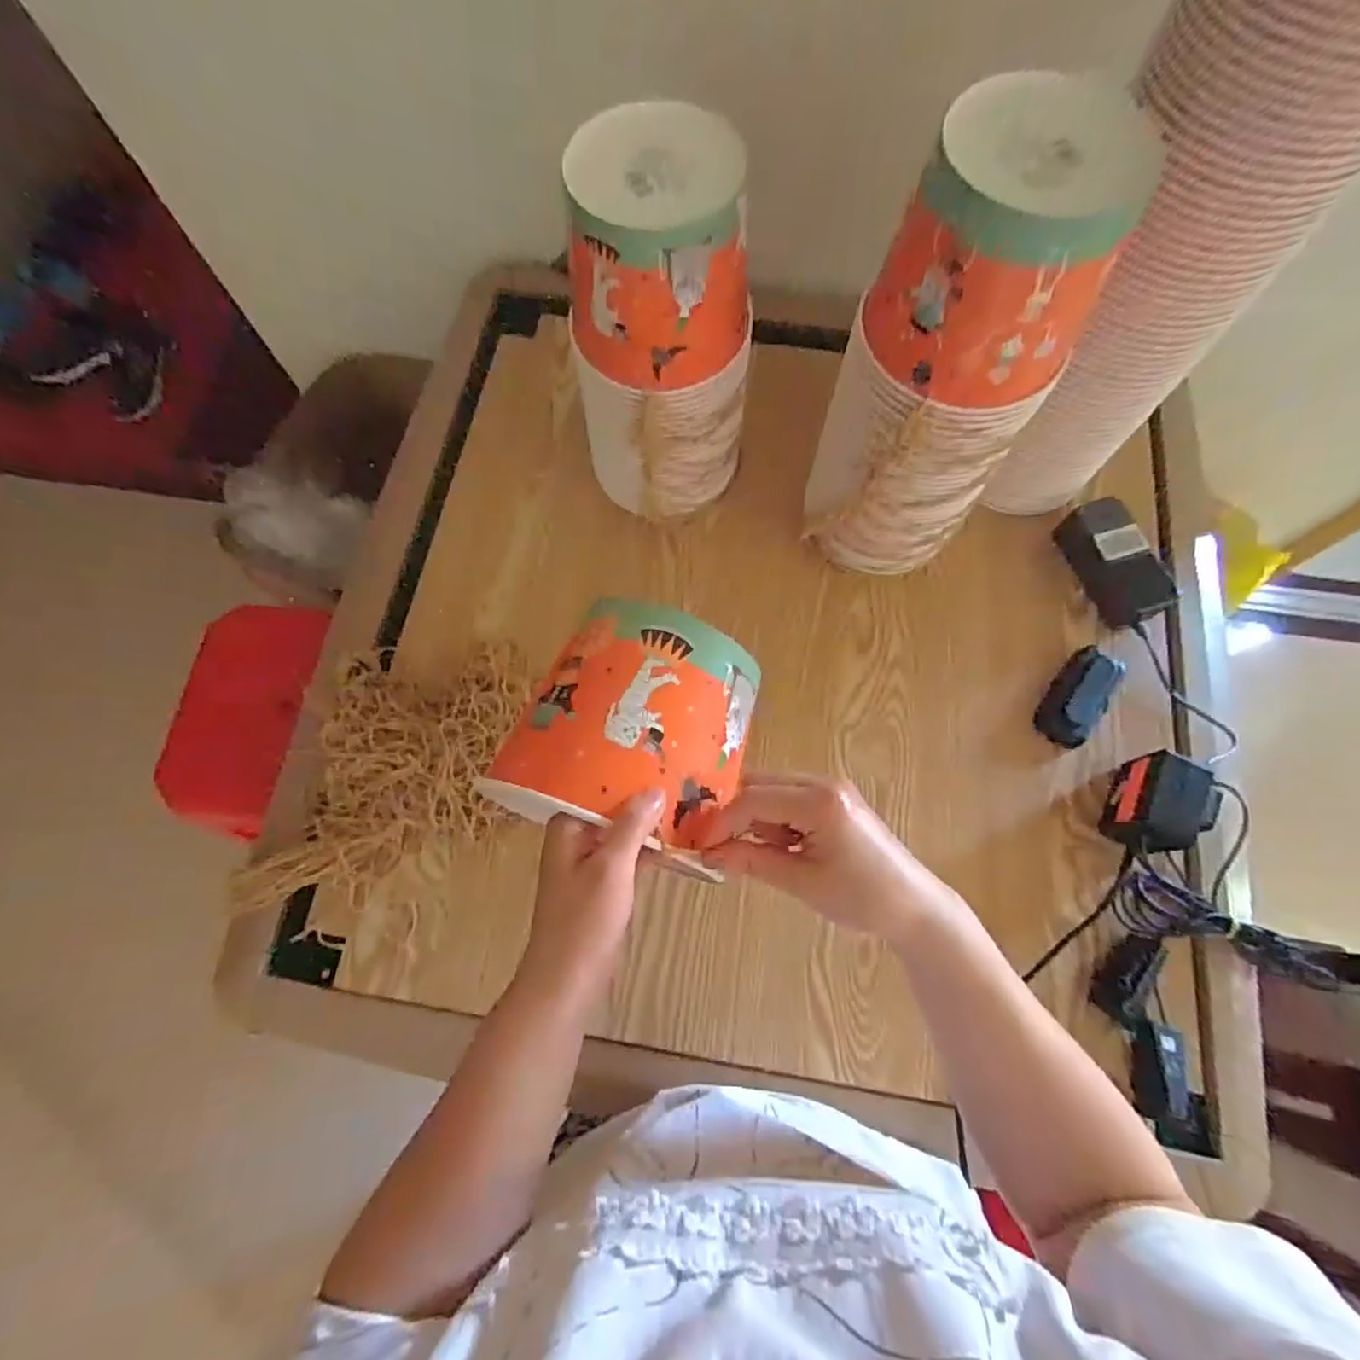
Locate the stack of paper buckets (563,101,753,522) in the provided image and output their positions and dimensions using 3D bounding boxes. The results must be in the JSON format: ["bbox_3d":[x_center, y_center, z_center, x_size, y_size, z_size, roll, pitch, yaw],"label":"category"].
[{"bbox_3d":[-0.017,-0.290,0.611,0.125,0.322,0.145,-38,75,-13],"label":"stack of paper buckets"}]

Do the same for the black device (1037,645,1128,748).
[{"bbox_3d":[0.397,0.016,0.661,0.052,0.028,0.101,33,75,10],"label":"black device"}]

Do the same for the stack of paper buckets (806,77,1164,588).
[{"bbox_3d":[0.213,-0.236,0.560,0.144,0.389,0.134,8,72,3],"label":"stack of paper buckets"}]

